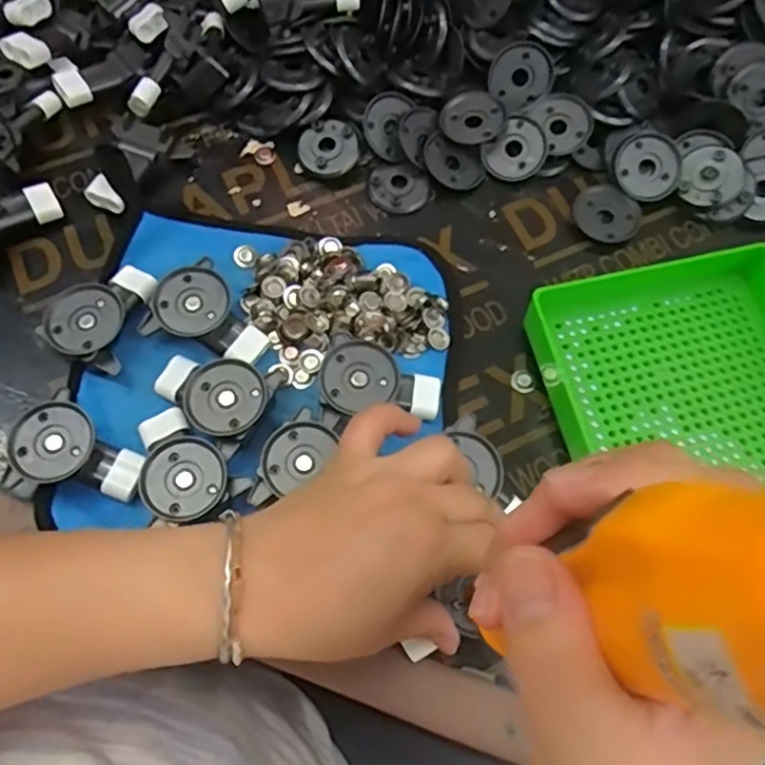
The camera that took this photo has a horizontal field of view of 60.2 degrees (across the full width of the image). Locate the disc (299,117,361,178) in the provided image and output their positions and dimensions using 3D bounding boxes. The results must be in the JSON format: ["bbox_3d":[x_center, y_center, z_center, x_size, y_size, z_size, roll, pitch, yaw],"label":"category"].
[{"bbox_3d":[-0.035,-0.155,0.433,0.039,0.007,0.037,1,85,-8],"label":"disc"}]

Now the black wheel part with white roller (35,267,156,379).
[{"bbox_3d":[-0.162,-0.041,0.379,0.047,0.027,0.065,19,72,6],"label":"black wheel part with white roller"}]

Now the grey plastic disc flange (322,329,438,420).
[{"bbox_3d":[-0.001,-0.001,0.366,0.065,0.020,0.043,6,71,1],"label":"grey plastic disc flange"}]

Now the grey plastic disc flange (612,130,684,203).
[{"bbox_3d":[0.173,-0.141,0.430,0.045,0.004,0.044,0,87,-4],"label":"grey plastic disc flange"}]

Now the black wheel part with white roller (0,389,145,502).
[{"bbox_3d":[-0.160,0.041,0.349,0.065,0.029,0.053,20,72,6],"label":"black wheel part with white roller"}]

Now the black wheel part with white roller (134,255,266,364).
[{"bbox_3d":[-0.102,-0.033,0.377,0.053,0.026,0.063,-42,77,-14],"label":"black wheel part with white roller"}]

